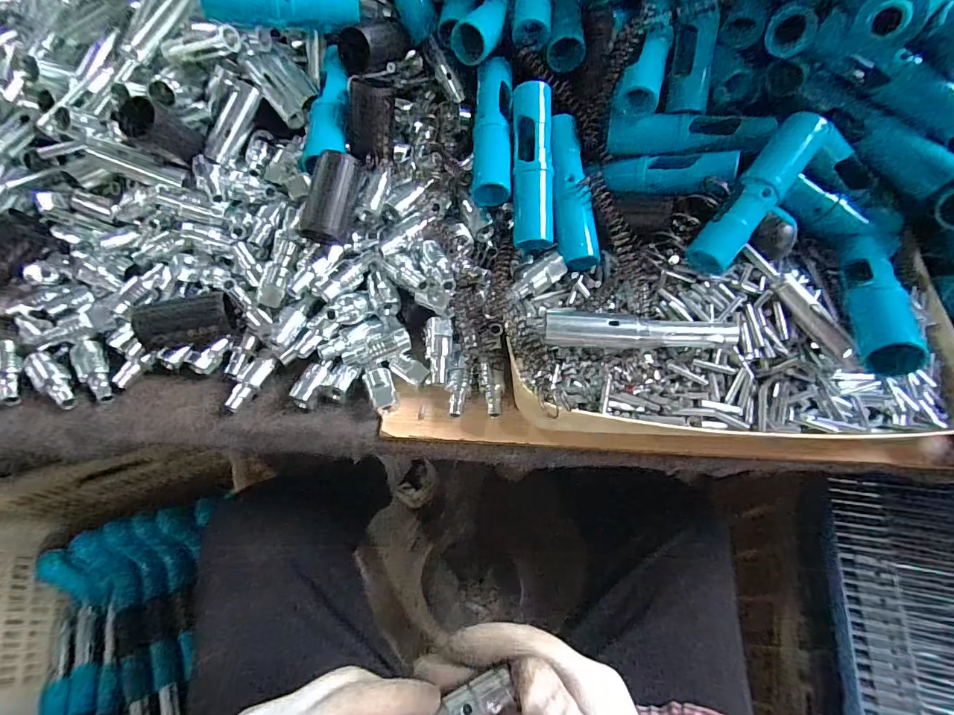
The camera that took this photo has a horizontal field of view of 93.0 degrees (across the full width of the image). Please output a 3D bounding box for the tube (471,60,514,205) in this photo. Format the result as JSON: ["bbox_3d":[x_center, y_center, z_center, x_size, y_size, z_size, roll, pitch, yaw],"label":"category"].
[{"bbox_3d":[0.012,-0.176,0.357,0.029,0.026,0.127,2,74,-1],"label":"tube"}]

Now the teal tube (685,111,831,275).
[{"bbox_3d":[0.197,-0.115,0.317,0.029,0.028,0.125,37,90,18],"label":"teal tube"}]

